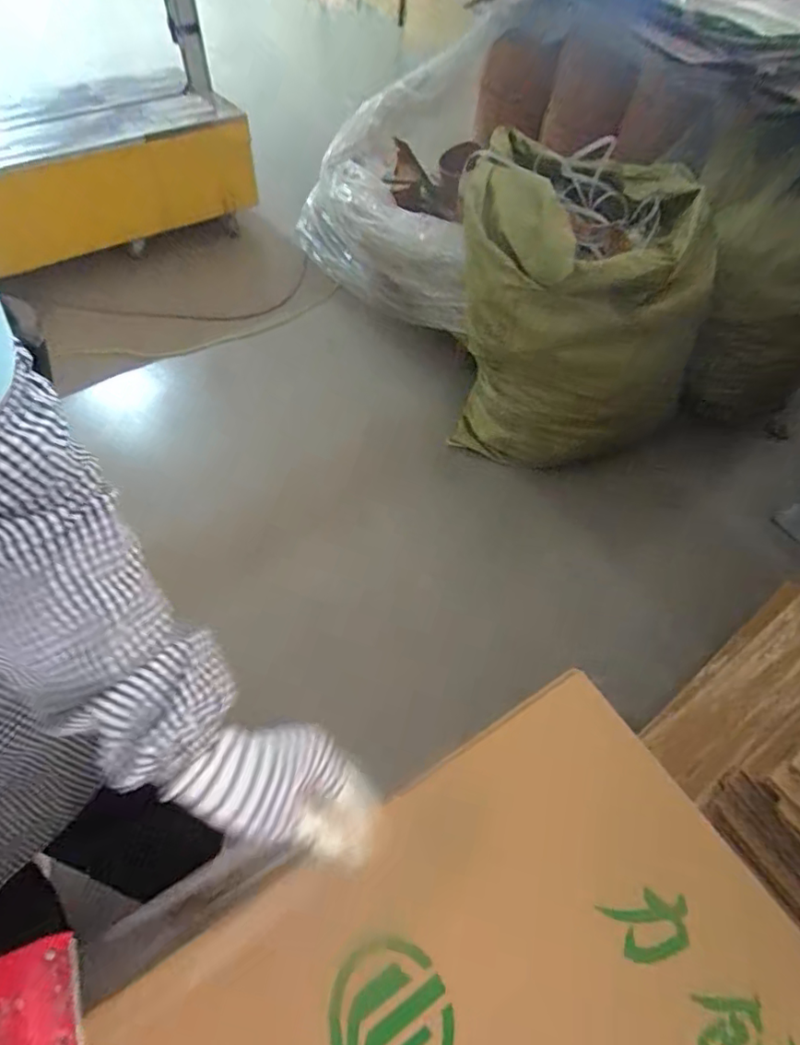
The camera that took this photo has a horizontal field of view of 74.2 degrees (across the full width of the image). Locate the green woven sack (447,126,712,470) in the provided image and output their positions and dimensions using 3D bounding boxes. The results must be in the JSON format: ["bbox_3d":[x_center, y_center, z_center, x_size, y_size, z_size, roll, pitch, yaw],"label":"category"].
[{"bbox_3d":[0.469,-0.598,1.511,0.566,0.701,0.634,1,56,-4],"label":"green woven sack"}]

